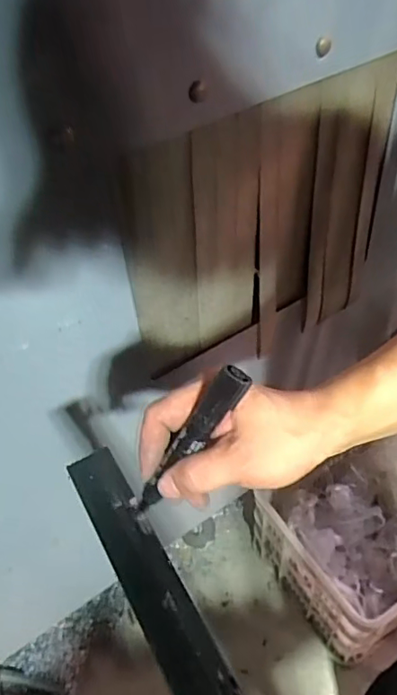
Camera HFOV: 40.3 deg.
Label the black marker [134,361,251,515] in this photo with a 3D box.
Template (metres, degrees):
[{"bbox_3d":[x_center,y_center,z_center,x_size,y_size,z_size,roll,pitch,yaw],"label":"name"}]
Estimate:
[{"bbox_3d":[-0.008,0.066,0.361,0.022,0.125,0.017,11,32,-44],"label":"black marker"}]

